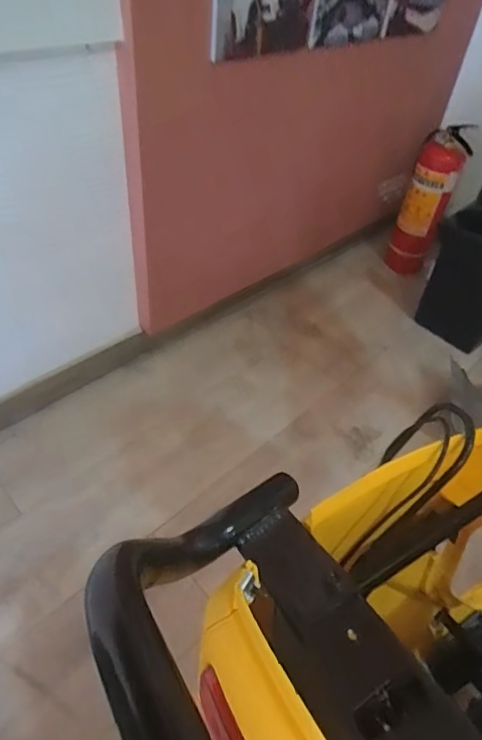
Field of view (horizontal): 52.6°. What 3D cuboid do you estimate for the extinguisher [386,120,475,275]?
[{"bbox_3d":[0.577,-0.517,1.530,0.130,0.421,0.153,20,48,13],"label":"extinguisher"}]

